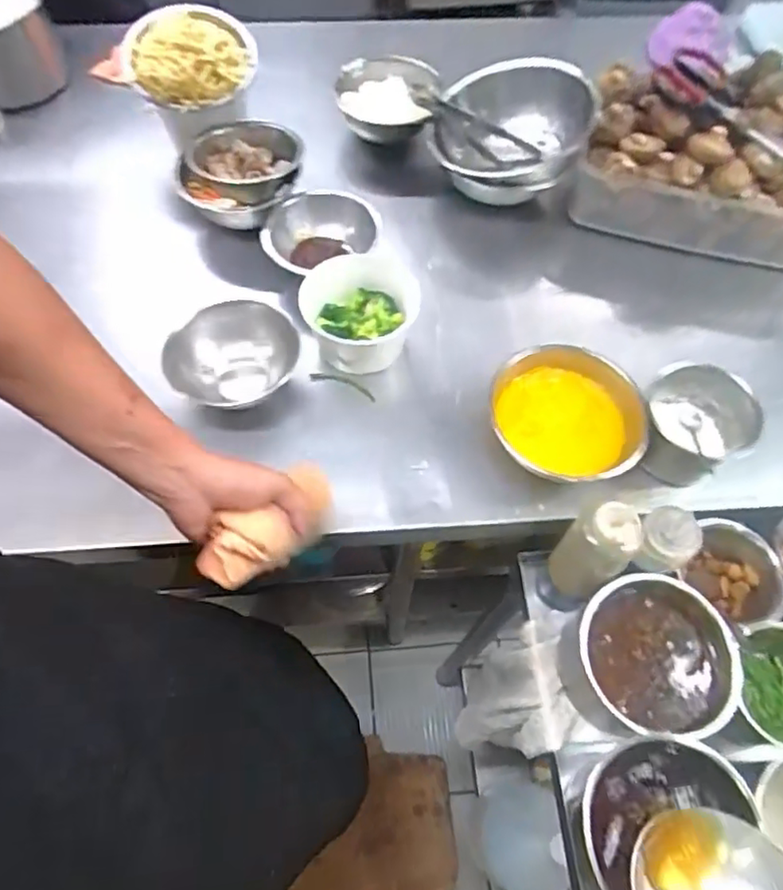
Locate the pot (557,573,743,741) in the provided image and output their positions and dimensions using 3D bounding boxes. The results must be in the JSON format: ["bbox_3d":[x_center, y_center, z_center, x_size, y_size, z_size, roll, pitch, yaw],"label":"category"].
[{"bbox_3d":[0.264,0.222,0.650,0.151,0.091,0.150,1,64,-2],"label":"pot"}]

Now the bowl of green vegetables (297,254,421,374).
[{"bbox_3d":[-0.041,-0.162,0.783,0.138,0.085,0.138,1,64,-2],"label":"bowl of green vegetables"}]

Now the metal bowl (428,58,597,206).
[{"bbox_3d":[0.168,-0.443,0.884,0.210,0.091,0.224,1,64,-2],"label":"metal bowl"}]

